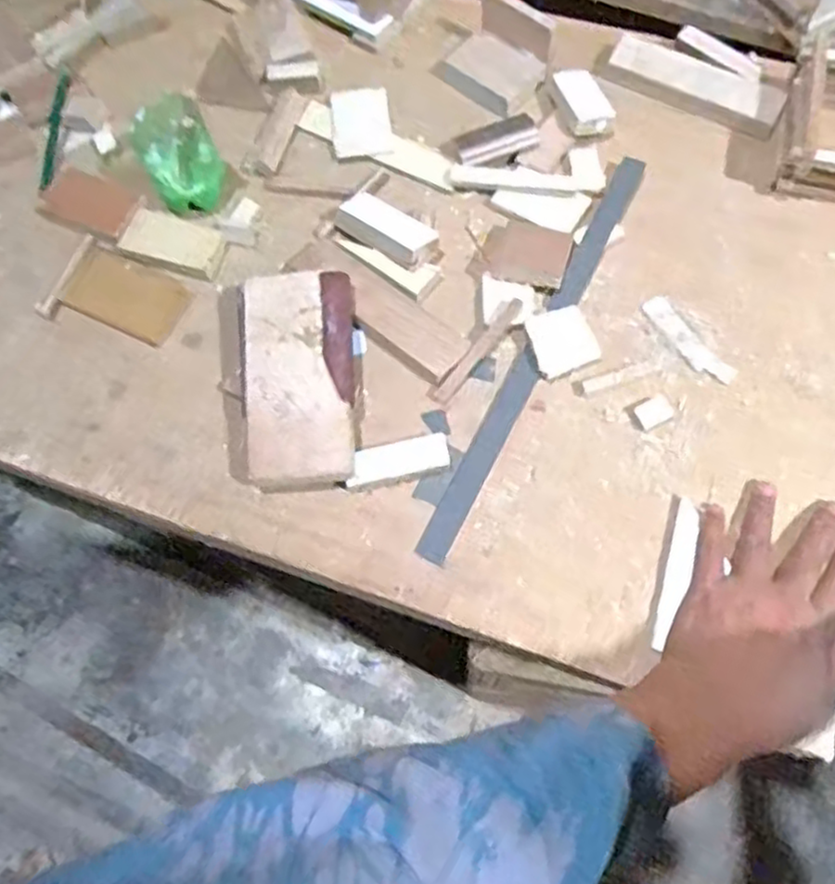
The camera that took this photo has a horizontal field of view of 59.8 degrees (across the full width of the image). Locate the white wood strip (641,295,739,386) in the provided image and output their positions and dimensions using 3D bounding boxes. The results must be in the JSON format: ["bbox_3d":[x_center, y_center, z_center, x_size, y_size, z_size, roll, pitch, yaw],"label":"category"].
[{"bbox_3d":[0.195,-0.073,0.525,0.021,0.004,0.080,-35,74,-9],"label":"white wood strip"}]

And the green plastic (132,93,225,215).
[{"bbox_3d":[-0.180,-0.216,0.545,0.059,0.084,0.043,-20,72,-4],"label":"green plastic"}]

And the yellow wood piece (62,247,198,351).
[{"bbox_3d":[-0.226,-0.114,0.561,0.089,0.012,0.053,25,74,9],"label":"yellow wood piece"}]

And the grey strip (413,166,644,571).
[{"bbox_3d":[0.087,-0.069,0.521,0.022,0.008,0.340,27,75,10],"label":"grey strip"}]

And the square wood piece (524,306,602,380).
[{"bbox_3d":[0.103,-0.072,0.519,0.044,0.005,0.046,-21,73,-5],"label":"square wood piece"}]

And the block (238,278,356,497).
[{"bbox_3d":[-0.082,-0.044,0.506,0.074,0.034,0.152,-5,71,1],"label":"block"}]

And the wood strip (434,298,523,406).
[{"bbox_3d":[0.045,-0.066,0.523,0.011,0.007,0.095,36,76,12],"label":"wood strip"}]

